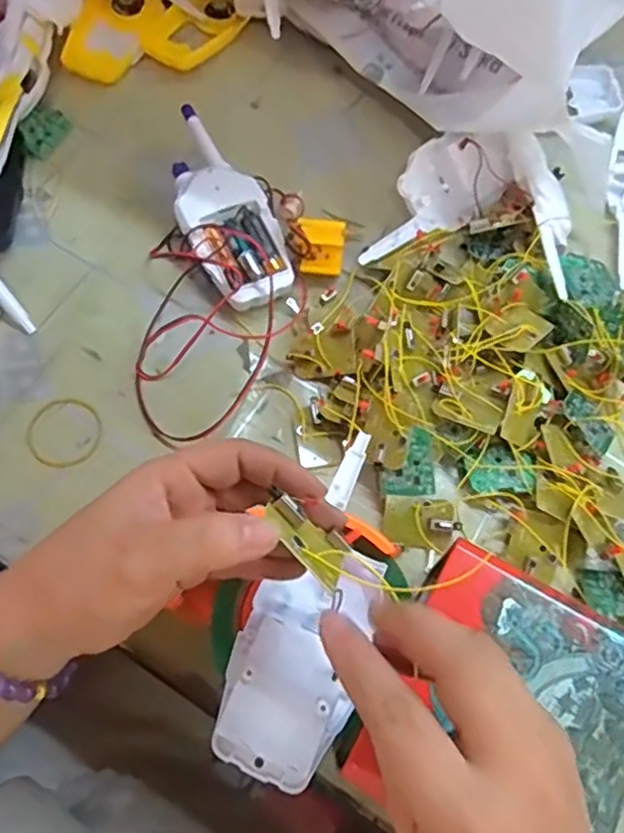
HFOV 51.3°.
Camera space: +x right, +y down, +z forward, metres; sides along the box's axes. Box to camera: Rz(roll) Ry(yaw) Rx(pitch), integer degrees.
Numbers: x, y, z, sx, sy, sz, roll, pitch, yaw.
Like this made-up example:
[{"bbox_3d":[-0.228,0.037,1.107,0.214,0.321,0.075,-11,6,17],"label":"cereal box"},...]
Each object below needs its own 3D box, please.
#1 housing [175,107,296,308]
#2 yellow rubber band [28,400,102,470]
[{"bbox_3d":[-0.067,-0.155,0.480,0.070,0.040,0.170,-17,68,-7],"label":"housing"},{"bbox_3d":[-0.164,0.012,0.431,0.049,0.006,0.048,30,71,12],"label":"yellow rubber band"}]

